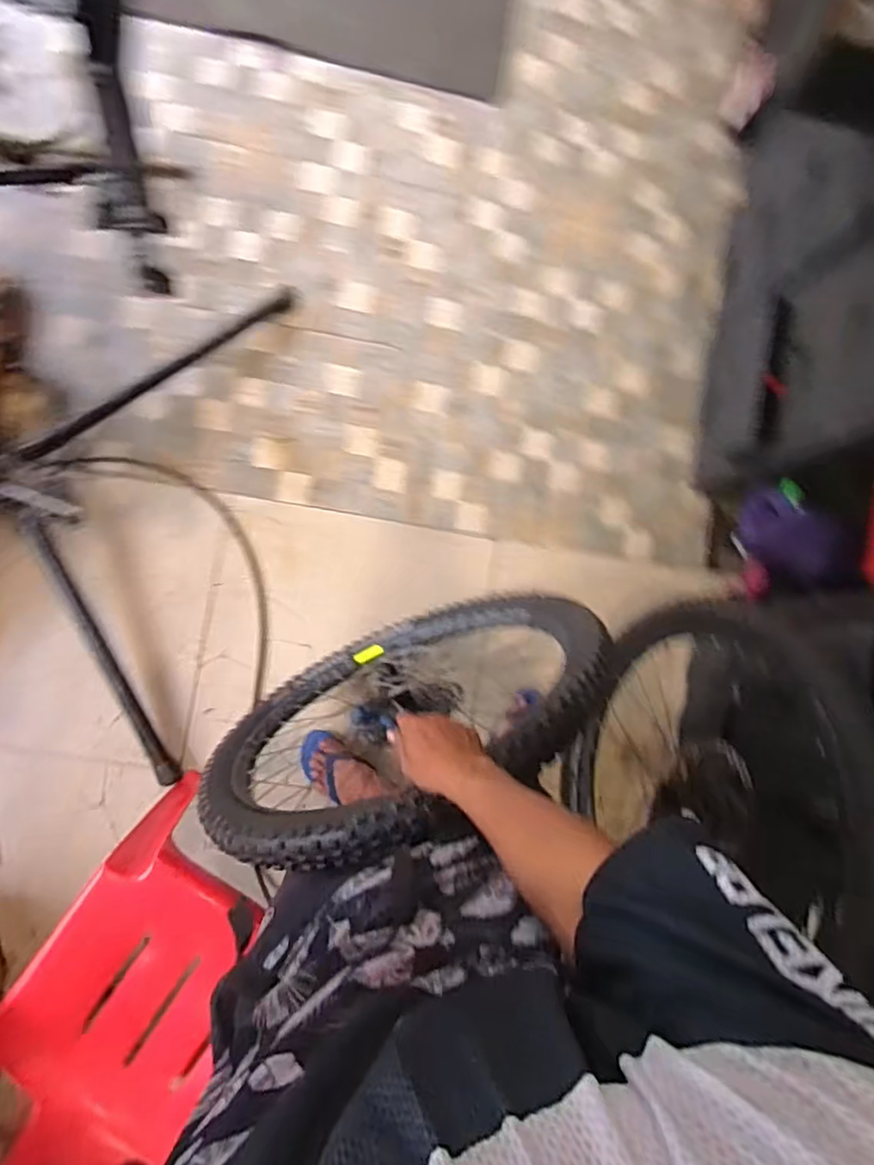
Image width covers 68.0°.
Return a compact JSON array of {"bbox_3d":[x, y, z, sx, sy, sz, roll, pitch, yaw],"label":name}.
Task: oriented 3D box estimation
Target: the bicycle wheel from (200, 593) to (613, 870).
[{"bbox_3d":[-0.059,0.197,1.064,0.646,0.650,0.188,-25,92,-8],"label":"bicycle wheel"}]

